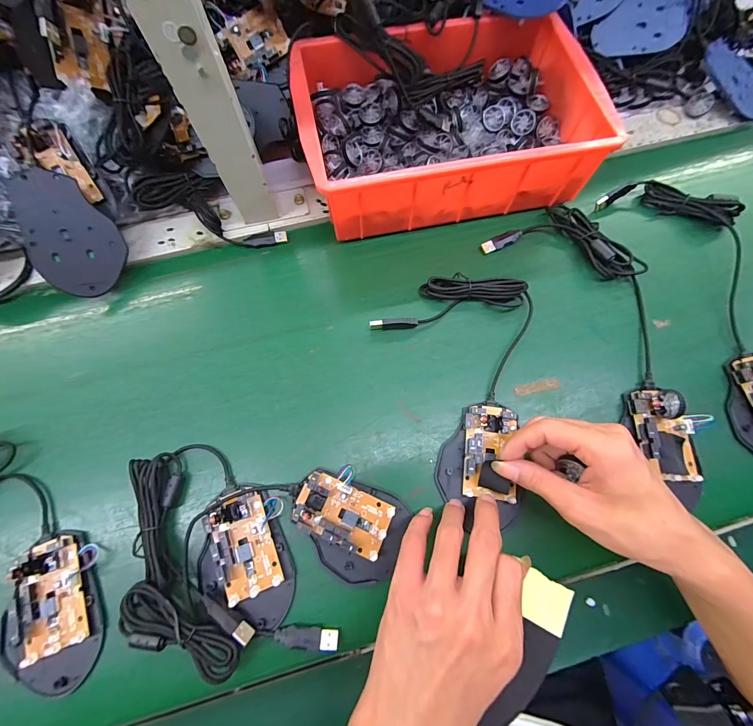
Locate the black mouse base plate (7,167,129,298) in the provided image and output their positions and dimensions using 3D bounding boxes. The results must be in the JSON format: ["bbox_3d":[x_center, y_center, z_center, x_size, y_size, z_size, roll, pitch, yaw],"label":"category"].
[{"bbox_3d":[-0.291,-0.122,0.325,0.072,0.008,0.109,-12,113,-31],"label":"black mouse base plate"}]

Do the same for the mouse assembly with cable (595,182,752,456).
[{"bbox_3d":[0.357,-0.064,0.336,0.128,0.027,0.316,-17,72,-5],"label":"mouse assembly with cable"}]

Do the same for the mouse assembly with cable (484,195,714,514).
[{"bbox_3d":[0.242,-0.033,0.328,0.120,0.026,0.303,-27,73,-8],"label":"mouse assembly with cable"}]

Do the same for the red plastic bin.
[{"bbox_3d":[0.069,-0.257,0.370,0.294,0.089,0.198,-10,71,-3],"label":"red plastic bin"}]

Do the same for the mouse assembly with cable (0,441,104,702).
[{"bbox_3d":[-0.319,0.143,0.278,0.270,0.026,0.094,42,77,13],"label":"mouse assembly with cable"}]

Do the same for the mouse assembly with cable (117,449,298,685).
[{"bbox_3d":[-0.135,0.150,0.273,0.126,0.023,0.154,0,71,1],"label":"mouse assembly with cable"}]

